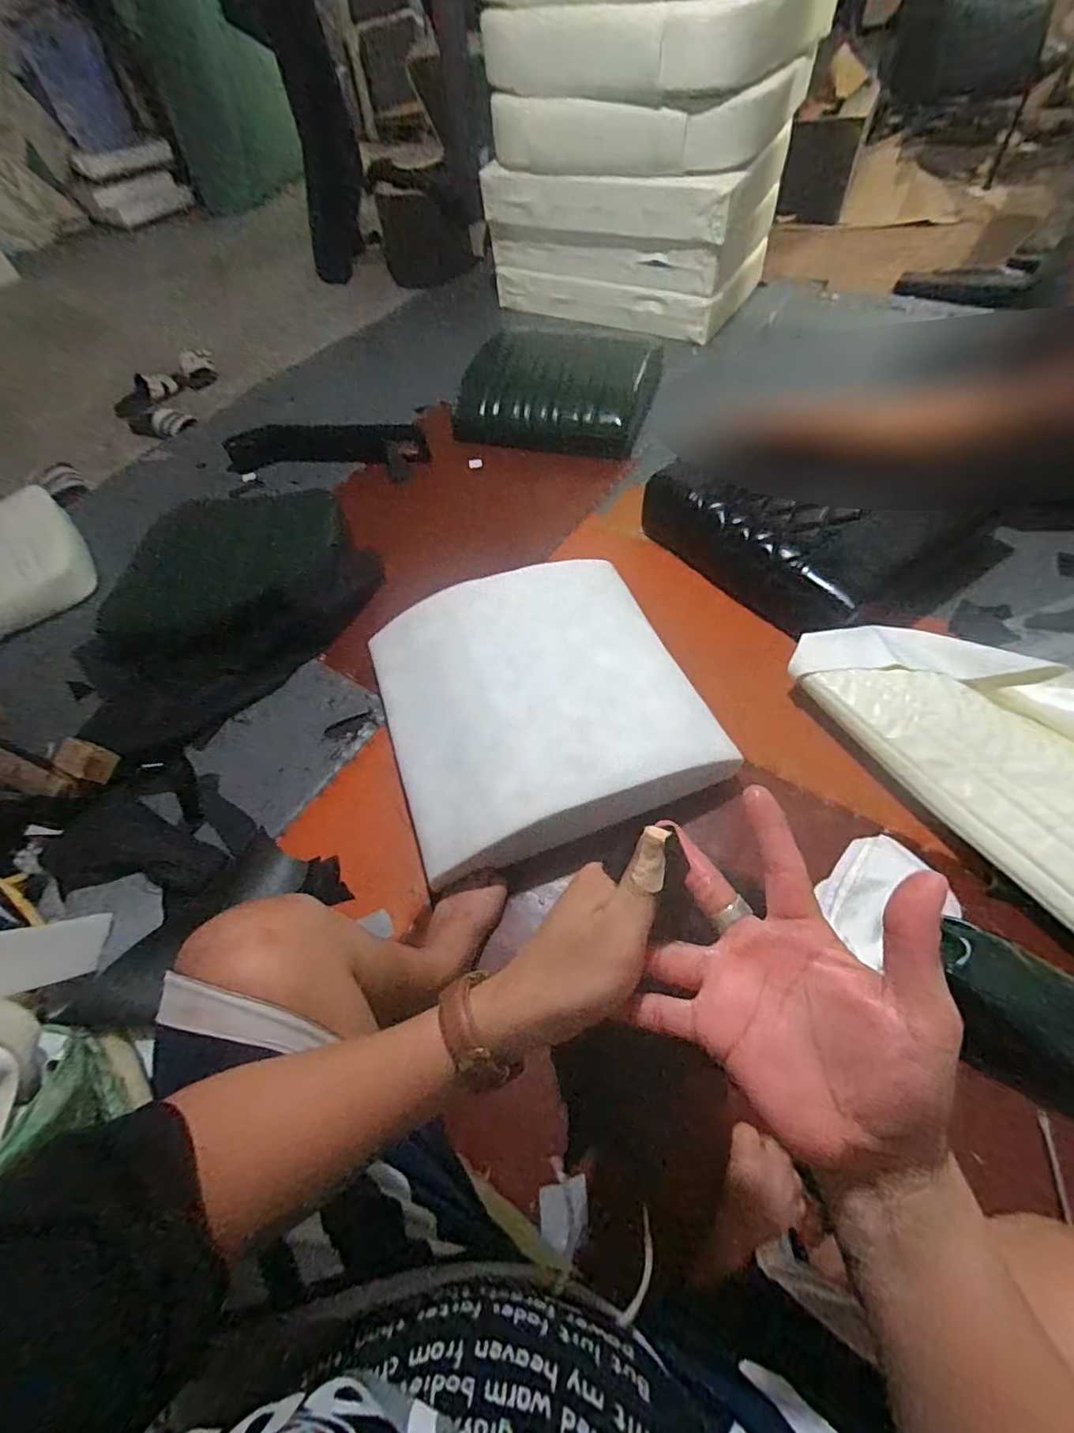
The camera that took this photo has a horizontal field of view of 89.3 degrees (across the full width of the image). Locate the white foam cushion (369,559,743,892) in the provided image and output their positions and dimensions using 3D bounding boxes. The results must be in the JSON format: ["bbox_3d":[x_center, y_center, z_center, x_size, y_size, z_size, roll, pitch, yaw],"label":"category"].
[{"bbox_3d":[-0.010,-0.044,0.933,0.503,0.088,0.532,-20,57,-8],"label":"white foam cushion"}]

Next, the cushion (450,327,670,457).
[{"bbox_3d":[0.040,-0.894,1.495,0.534,0.188,0.298,13,59,13],"label":"cushion"}]

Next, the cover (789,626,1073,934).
[{"bbox_3d":[0.719,0.079,0.792,0.293,0.078,0.687,-27,58,-13],"label":"cover"}]

